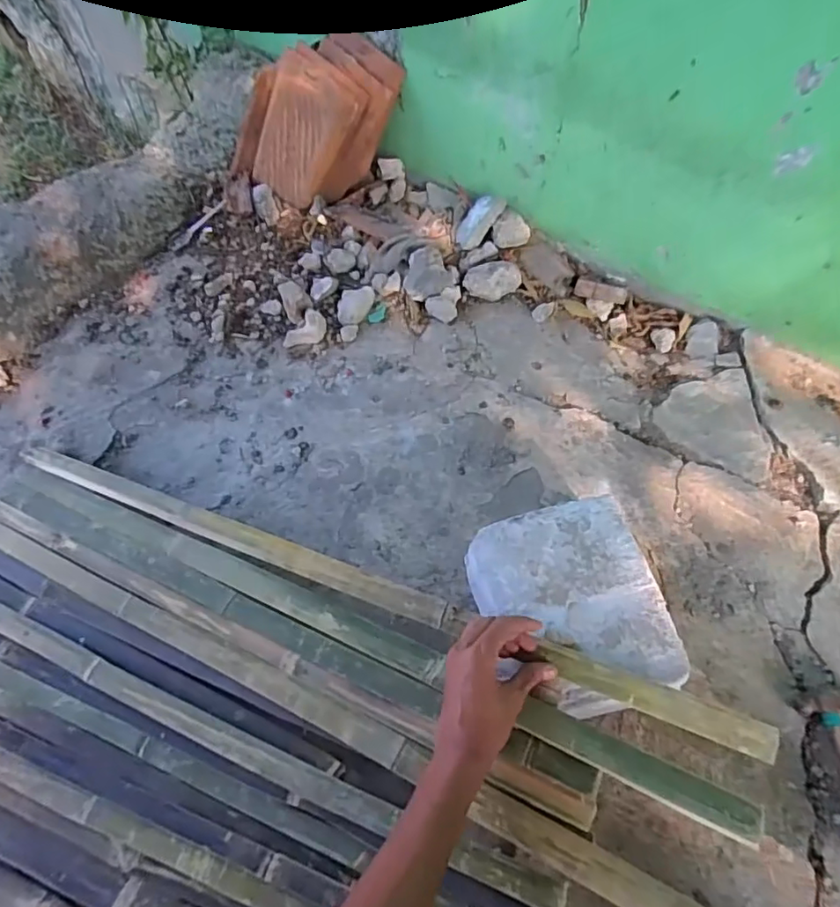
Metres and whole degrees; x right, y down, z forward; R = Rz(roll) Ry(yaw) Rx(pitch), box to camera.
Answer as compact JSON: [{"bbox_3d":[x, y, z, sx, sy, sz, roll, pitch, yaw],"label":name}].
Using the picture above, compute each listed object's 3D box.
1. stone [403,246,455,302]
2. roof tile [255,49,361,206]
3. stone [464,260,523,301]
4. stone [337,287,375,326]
[{"bbox_3d":[0.016,-0.327,1.033,0.090,0.058,0.086,-4,56,2],"label":"stone"},{"bbox_3d":[-0.238,-0.629,1.107,0.165,0.238,0.023,37,29,7],"label":"roof tile"},{"bbox_3d":[0.133,-0.319,1.034,0.106,0.051,0.065,-7,56,0],"label":"stone"},{"bbox_3d":[-0.117,-0.268,1.020,0.068,0.039,0.071,-2,56,4],"label":"stone"}]

